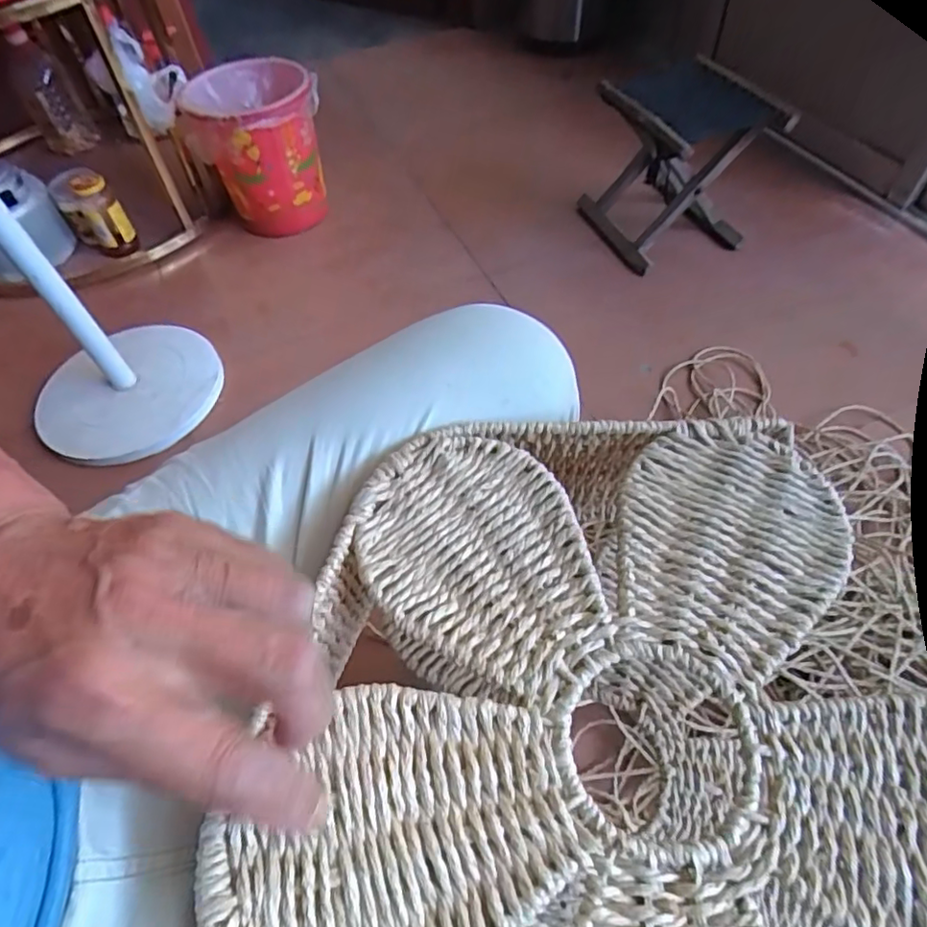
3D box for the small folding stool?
[{"bbox_3d":[0.408,-0.569,1.157,0.252,0.265,0.258,-18,55,-9],"label":"small folding stool"}]

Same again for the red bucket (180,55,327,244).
[{"bbox_3d":[-0.418,-0.633,1.251,0.239,0.309,0.249,-2,54,3],"label":"red bucket"}]

